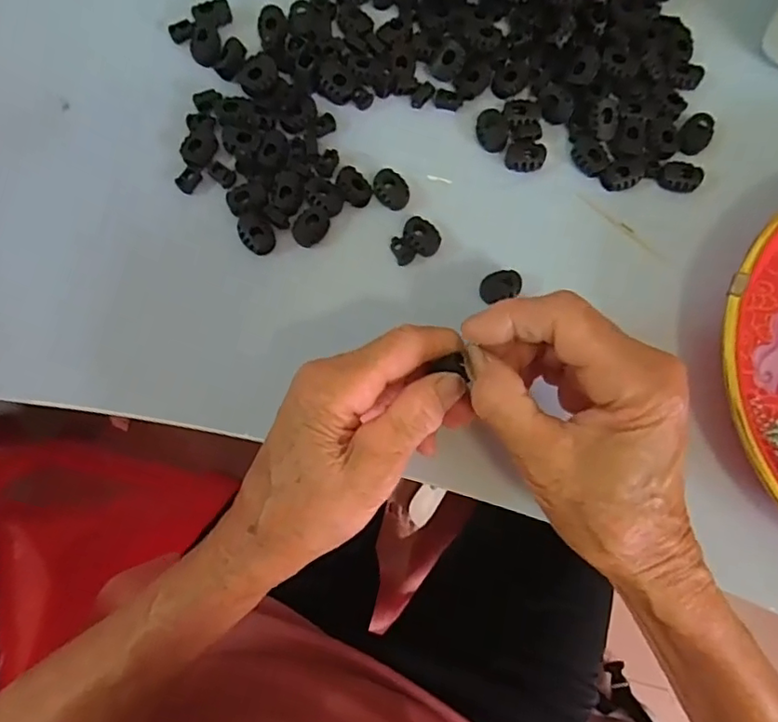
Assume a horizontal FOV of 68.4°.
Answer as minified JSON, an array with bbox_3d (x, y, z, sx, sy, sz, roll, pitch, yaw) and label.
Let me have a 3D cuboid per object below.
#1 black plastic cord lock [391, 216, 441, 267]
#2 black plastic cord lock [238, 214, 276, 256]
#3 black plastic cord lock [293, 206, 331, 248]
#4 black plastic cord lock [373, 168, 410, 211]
[{"bbox_3d":[0.014,-0.065,0.306,0.026,0.009,0.020,-20,81,-4],"label":"black plastic cord lock"},{"bbox_3d":[-0.070,-0.068,0.304,0.017,0.010,0.021,-30,82,-6],"label":"black plastic cord lock"},{"bbox_3d":[-0.042,-0.072,0.305,0.016,0.009,0.021,41,82,6],"label":"black plastic cord lock"},{"bbox_3d":[0.001,-0.093,0.311,0.018,0.009,0.021,-15,80,-3],"label":"black plastic cord lock"}]

